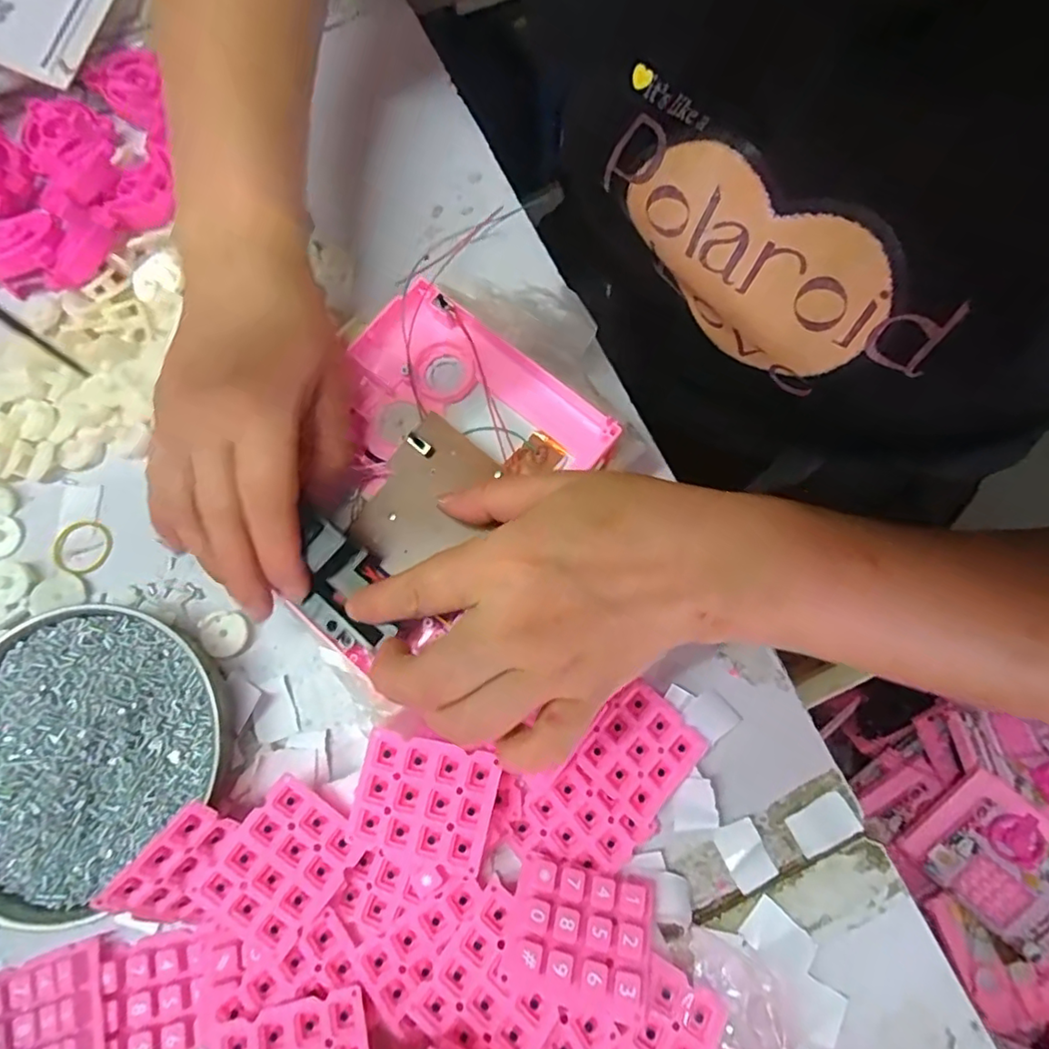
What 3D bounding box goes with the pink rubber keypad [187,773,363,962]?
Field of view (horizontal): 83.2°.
[{"bbox_3d":[-0.107,0.150,0.259,0.049,0.004,0.058,38,73,-1],"label":"pink rubber keypad"}]

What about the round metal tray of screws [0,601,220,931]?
[{"bbox_3d":[-0.215,0.109,0.281,0.123,0.018,0.132,0,76,1],"label":"round metal tray of screws"}]

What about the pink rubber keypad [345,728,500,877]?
[{"bbox_3d":[-0.044,0.121,0.258,0.058,0.004,0.049,13,81,2],"label":"pink rubber keypad"}]

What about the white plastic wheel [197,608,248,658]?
[{"bbox_3d":[-0.154,0.056,0.303,0.022,0.008,0.022,0,76,1],"label":"white plastic wheel"}]

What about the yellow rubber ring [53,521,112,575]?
[{"bbox_3d":[-0.240,0.013,0.320,0.028,0.007,0.030,2,73,-7],"label":"yellow rubber ring"}]

